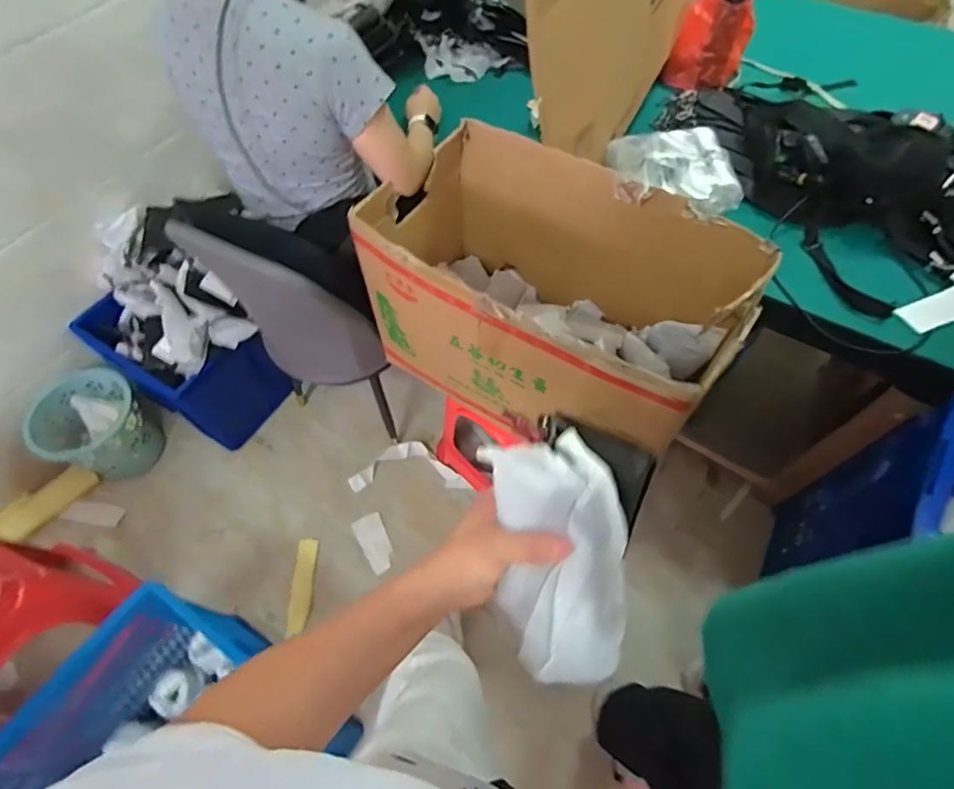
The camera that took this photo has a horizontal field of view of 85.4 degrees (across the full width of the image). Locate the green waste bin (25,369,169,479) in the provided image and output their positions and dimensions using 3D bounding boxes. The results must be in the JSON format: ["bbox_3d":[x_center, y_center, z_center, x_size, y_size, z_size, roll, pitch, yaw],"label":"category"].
[{"bbox_3d":[-1.036,0.107,1.464,0.233,0.279,0.262,21,58,15],"label":"green waste bin"}]

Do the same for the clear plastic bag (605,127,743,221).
[{"bbox_3d":[0.404,-0.452,1.049,0.252,0.084,0.197,-4,55,-2],"label":"clear plastic bag"}]

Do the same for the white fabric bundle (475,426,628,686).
[{"bbox_3d":[0.062,0.120,0.380,0.095,0.050,0.179,-11,90,0],"label":"white fabric bundle"}]

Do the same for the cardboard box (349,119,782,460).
[{"bbox_3d":[0.141,-0.185,0.971,0.624,0.358,0.455,30,61,21],"label":"cardboard box"}]

